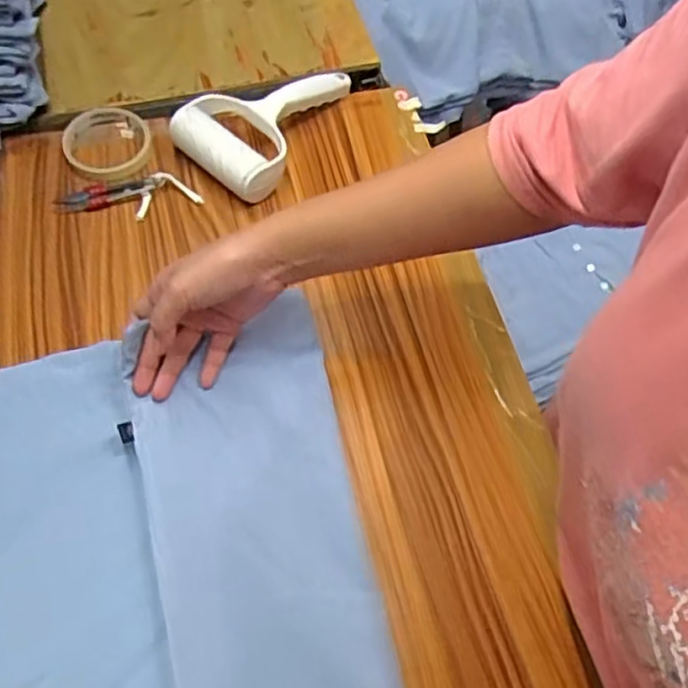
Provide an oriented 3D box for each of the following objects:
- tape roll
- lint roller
[{"bbox_3d":[-0.226,-0.195,0.643,0.084,0.011,0.091,1,59,-2],"label":"tape roll"},{"bbox_3d":[-0.063,-0.225,0.649,0.182,0.035,0.114,-40,69,-22],"label":"lint roller"}]

